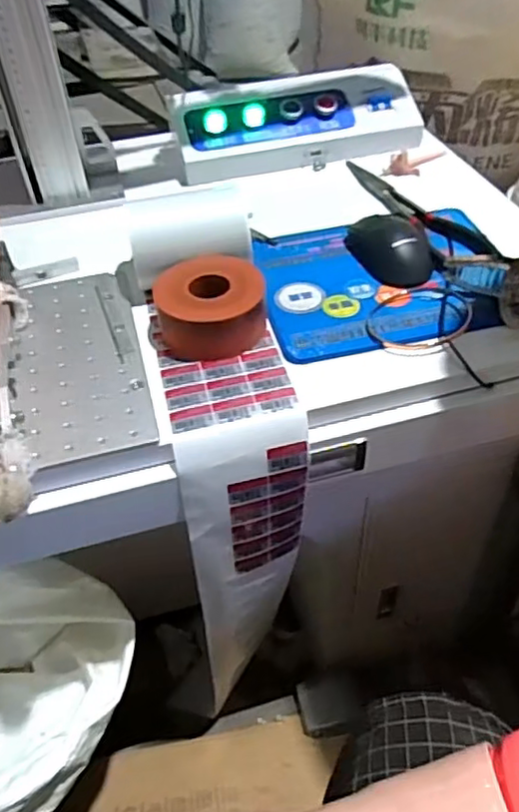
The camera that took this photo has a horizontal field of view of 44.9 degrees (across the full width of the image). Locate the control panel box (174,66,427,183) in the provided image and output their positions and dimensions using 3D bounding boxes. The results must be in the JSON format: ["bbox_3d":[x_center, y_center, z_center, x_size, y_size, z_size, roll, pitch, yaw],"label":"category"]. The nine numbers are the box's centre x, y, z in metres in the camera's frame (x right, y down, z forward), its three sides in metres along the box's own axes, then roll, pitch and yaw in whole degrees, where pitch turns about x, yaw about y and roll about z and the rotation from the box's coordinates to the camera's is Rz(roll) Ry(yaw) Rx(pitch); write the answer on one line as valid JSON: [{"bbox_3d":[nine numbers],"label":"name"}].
[{"bbox_3d":[0.050,-0.383,0.842,0.323,0.069,0.128,-14,47,-9],"label":"control panel box"}]

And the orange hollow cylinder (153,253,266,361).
[{"bbox_3d":[-0.045,-0.093,0.578,0.100,0.051,0.089,-7,46,-2],"label":"orange hollow cylinder"}]

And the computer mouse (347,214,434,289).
[{"bbox_3d":[0.138,-0.170,0.659,0.062,0.037,0.109,-18,48,-13],"label":"computer mouse"}]

